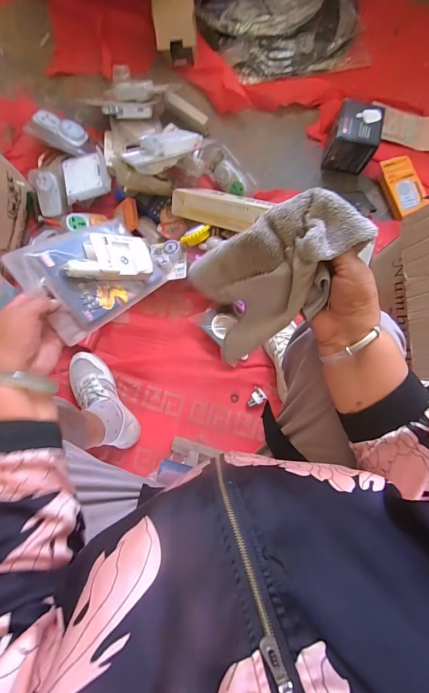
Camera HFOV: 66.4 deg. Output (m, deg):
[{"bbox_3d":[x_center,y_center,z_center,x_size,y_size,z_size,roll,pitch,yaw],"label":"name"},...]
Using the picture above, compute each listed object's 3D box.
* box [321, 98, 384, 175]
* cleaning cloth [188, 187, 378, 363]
[{"bbox_3d":[0.357,-0.544,0.857,0.119,0.102,0.120,15,81,-1],"label":"box"},{"bbox_3d":[0.055,-0.072,0.346,0.117,0.202,0.044,44,37,-10],"label":"cleaning cloth"}]

